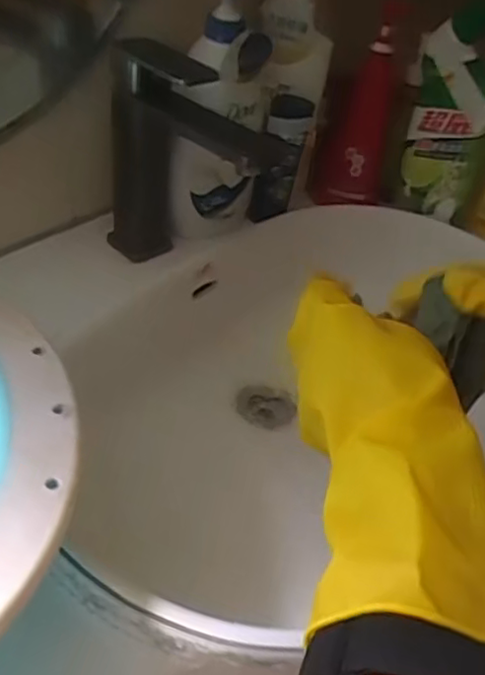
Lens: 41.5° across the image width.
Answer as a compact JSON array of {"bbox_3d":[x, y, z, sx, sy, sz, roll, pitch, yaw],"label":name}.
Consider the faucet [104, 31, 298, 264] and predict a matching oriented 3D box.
[{"bbox_3d":[-0.041,-0.124,0.535,0.186,0.199,0.049,34,47,29],"label":"faucet"}]

